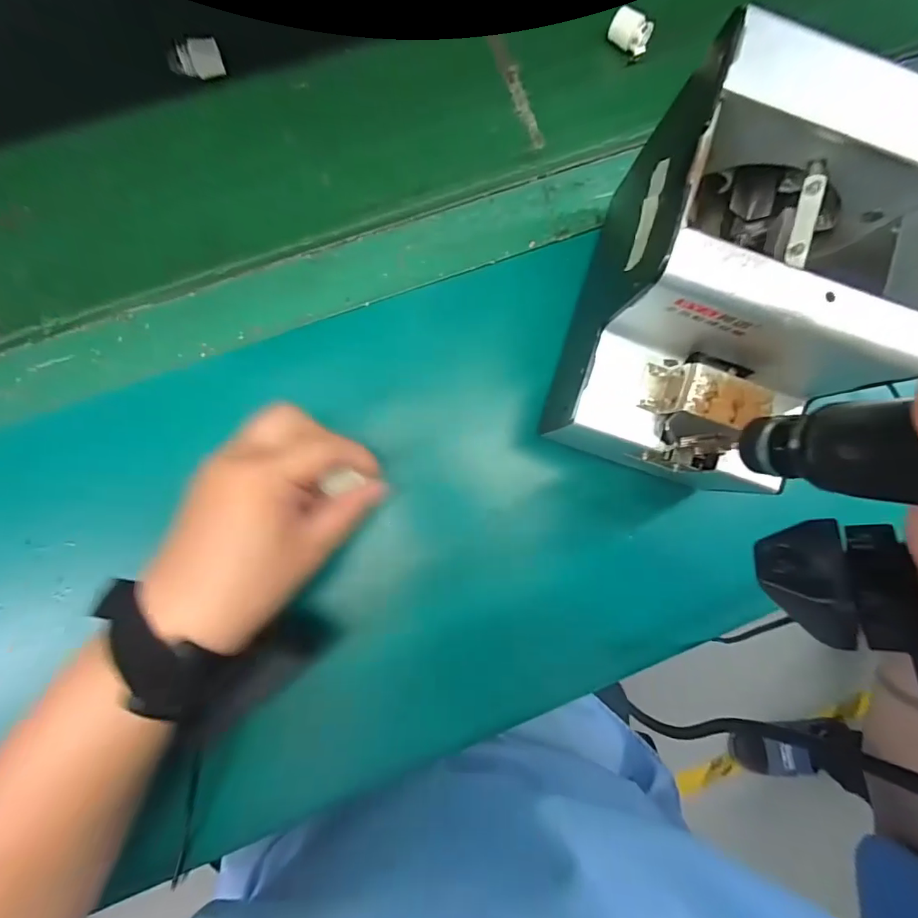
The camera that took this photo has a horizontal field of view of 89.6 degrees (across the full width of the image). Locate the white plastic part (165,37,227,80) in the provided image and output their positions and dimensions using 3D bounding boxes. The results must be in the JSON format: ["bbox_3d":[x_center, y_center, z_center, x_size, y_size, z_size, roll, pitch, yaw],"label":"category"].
[{"bbox_3d":[-0.192,-0.291,0.336,0.035,0.016,0.021,-21,84,-5],"label":"white plastic part"}]

